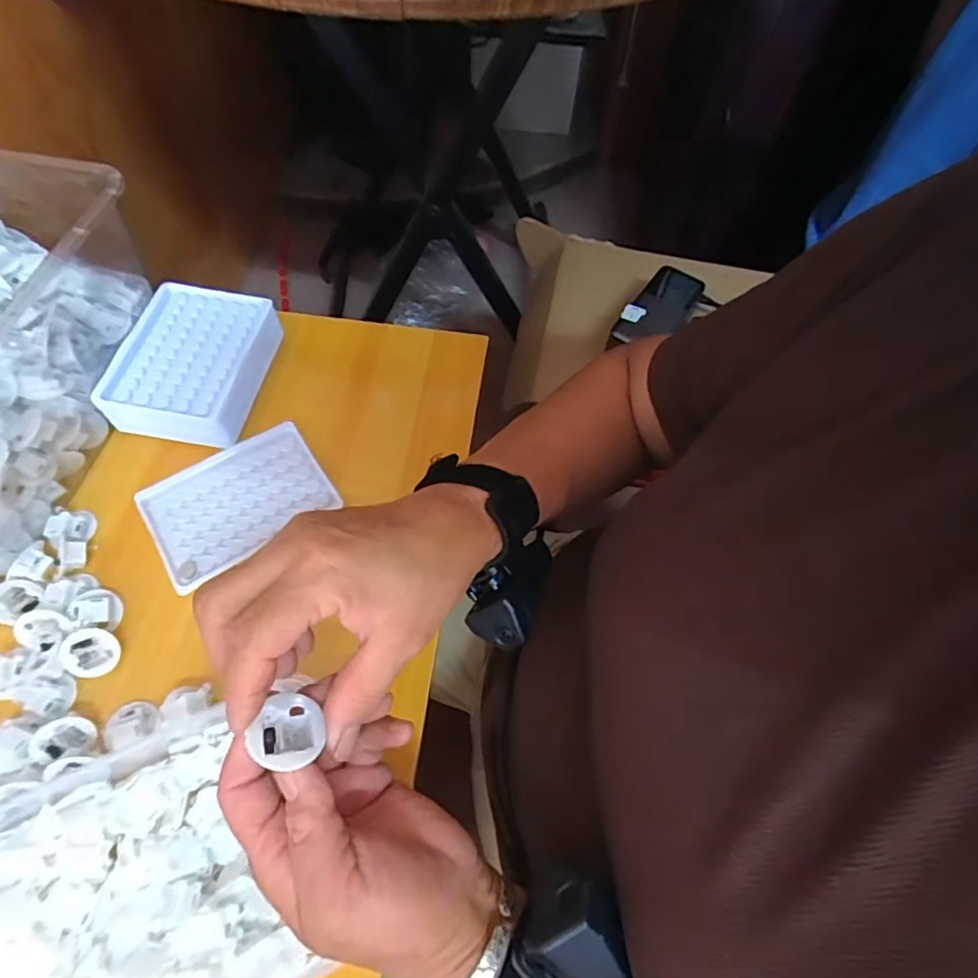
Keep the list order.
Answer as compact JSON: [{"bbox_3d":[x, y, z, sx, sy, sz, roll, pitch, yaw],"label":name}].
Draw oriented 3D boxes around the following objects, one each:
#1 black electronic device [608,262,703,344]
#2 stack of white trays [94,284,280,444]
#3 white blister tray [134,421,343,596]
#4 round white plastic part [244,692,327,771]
[{"bbox_3d":[0.179,-0.190,0.600,0.055,0.012,0.114,32,64,14],"label":"black electronic device"},{"bbox_3d":[-0.240,-0.105,0.472,0.106,0.036,0.129,8,61,1],"label":"stack of white trays"},{"bbox_3d":[-0.194,0.008,0.442,0.129,0.007,0.092,-31,67,-18],"label":"white blister tray"},{"bbox_3d":[-0.086,0.106,0.247,0.028,0.013,0.028,20,31,-13],"label":"round white plastic part"}]

